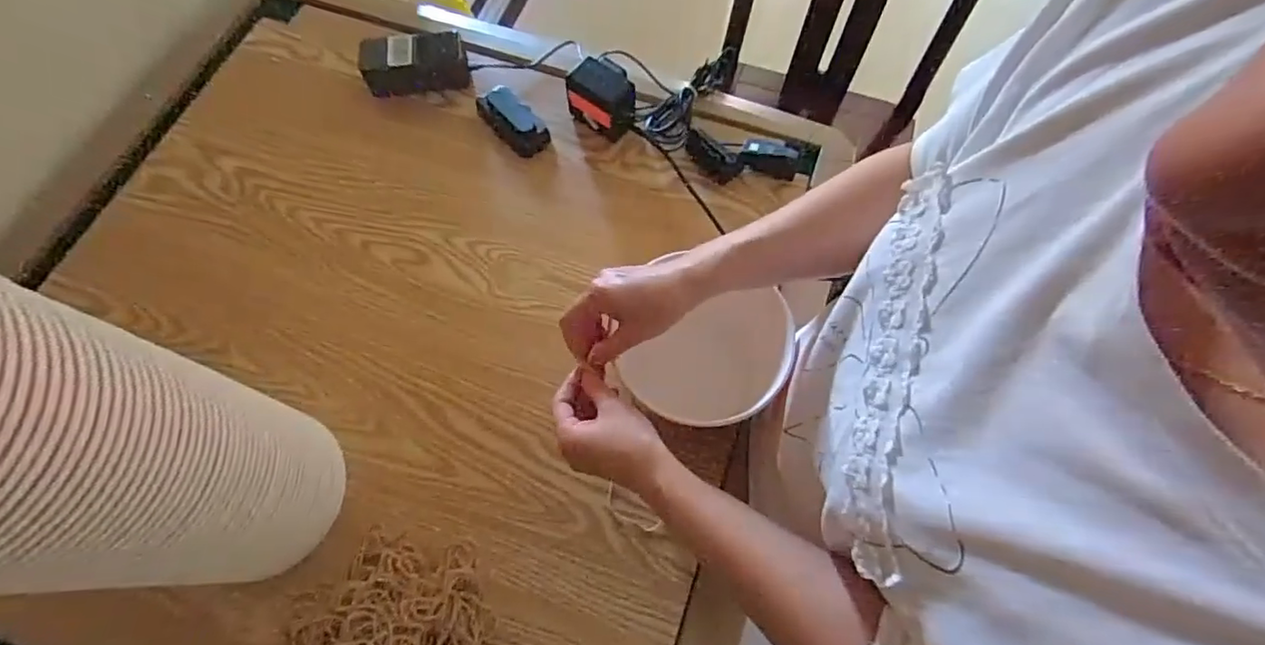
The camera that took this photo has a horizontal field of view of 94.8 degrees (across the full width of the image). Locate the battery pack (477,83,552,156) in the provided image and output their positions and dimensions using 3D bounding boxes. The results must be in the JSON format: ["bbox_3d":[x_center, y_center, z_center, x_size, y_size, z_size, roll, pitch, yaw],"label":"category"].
[{"bbox_3d":[-0.152,-0.258,0.745,0.100,0.026,0.053,42,73,14],"label":"battery pack"}]

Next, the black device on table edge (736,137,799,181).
[{"bbox_3d":[0.169,-0.204,0.717,0.072,0.038,0.029,17,69,5],"label":"black device on table edge"}]

